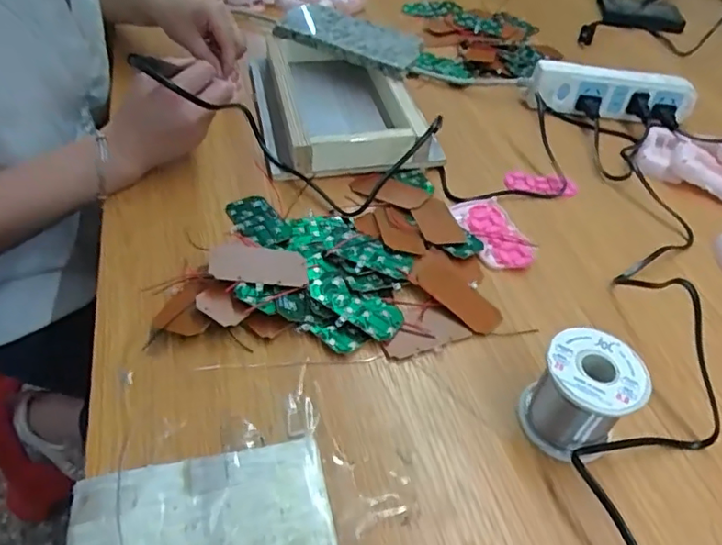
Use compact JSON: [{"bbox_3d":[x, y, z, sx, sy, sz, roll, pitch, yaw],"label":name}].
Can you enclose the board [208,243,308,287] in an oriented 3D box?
[{"bbox_3d":[-0.080,-0.006,0.440,0.076,0.006,0.035,9,50,1],"label":"board"}]

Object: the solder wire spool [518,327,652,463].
[{"bbox_3d":[0.141,0.080,0.366,0.060,0.062,0.061,2,46,-2],"label":"solder wire spool"}]

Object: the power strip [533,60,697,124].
[{"bbox_3d":[0.305,-0.217,0.683,0.186,0.052,0.026,8,46,3],"label":"power strip"}]

